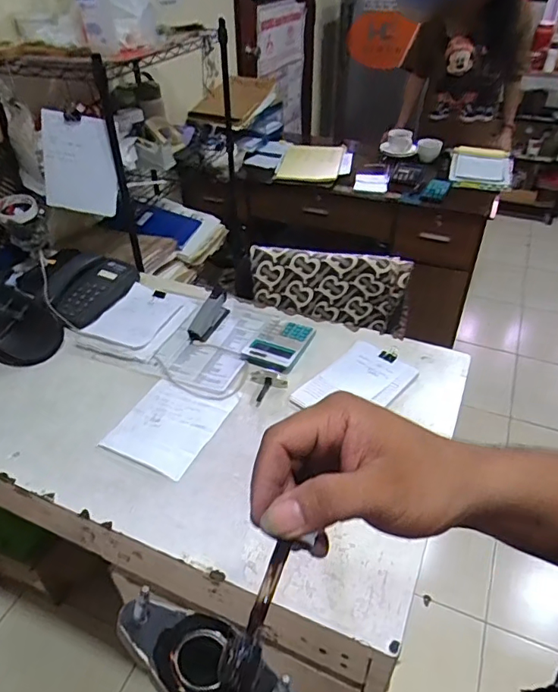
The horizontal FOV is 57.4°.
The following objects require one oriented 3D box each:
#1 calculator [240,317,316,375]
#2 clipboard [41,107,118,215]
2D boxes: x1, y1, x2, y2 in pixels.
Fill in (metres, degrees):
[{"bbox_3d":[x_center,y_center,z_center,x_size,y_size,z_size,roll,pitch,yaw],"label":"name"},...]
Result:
[{"bbox_3d":[0.004,-0.004,1.029,0.105,0.020,0.153,21,44,24],"label":"calculator"},{"bbox_3d":[-0.451,-0.408,1.150,0.158,0.215,0.016,8,34,-4],"label":"clipboard"}]

